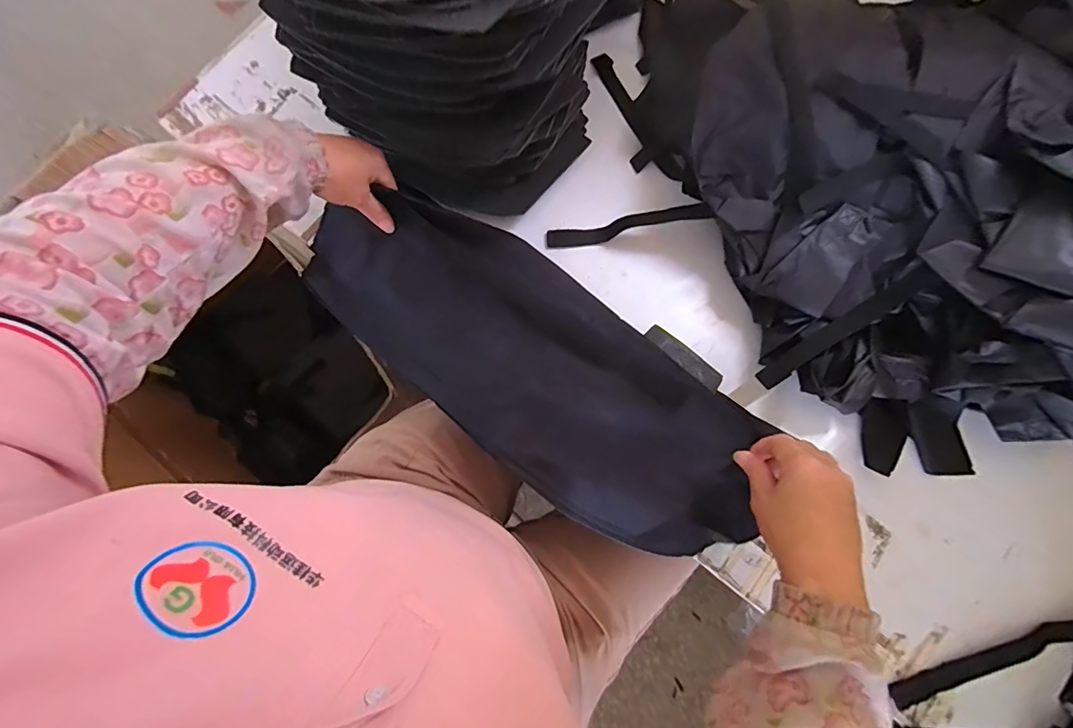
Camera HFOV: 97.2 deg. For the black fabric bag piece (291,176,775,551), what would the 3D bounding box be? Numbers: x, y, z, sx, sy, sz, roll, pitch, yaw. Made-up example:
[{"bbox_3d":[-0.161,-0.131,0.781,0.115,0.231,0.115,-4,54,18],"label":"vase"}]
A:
[{"bbox_3d":[-0.001,0.006,0.515,0.532,0.097,0.198,35,81,12],"label":"black fabric bag piece"}]

